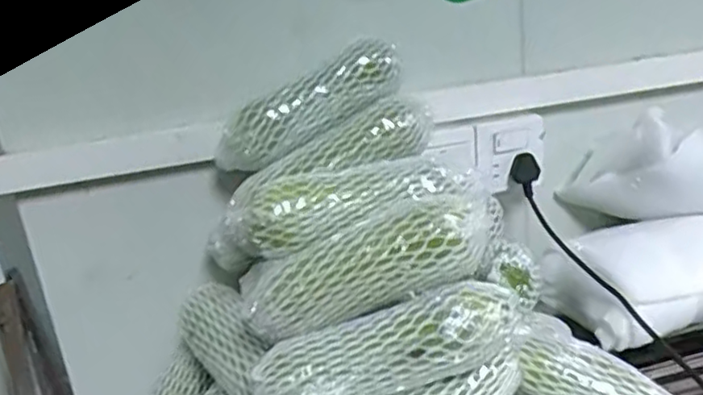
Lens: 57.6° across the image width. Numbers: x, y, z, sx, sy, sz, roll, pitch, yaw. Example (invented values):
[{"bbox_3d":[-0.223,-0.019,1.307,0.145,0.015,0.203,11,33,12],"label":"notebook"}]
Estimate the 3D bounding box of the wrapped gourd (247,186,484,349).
[{"bbox_3d":[0.009,0.054,0.556,0.217,0.066,0.083,-23,18,5],"label":"wrapped gourd"}]

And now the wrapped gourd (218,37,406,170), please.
[{"bbox_3d":[-0.050,-0.095,0.674,0.223,0.064,0.057,-31,20,1],"label":"wrapped gourd"}]

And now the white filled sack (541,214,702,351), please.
[{"bbox_3d":[0.368,0.084,0.757,0.264,0.077,0.148,-12,19,-17],"label":"white filled sack"}]

